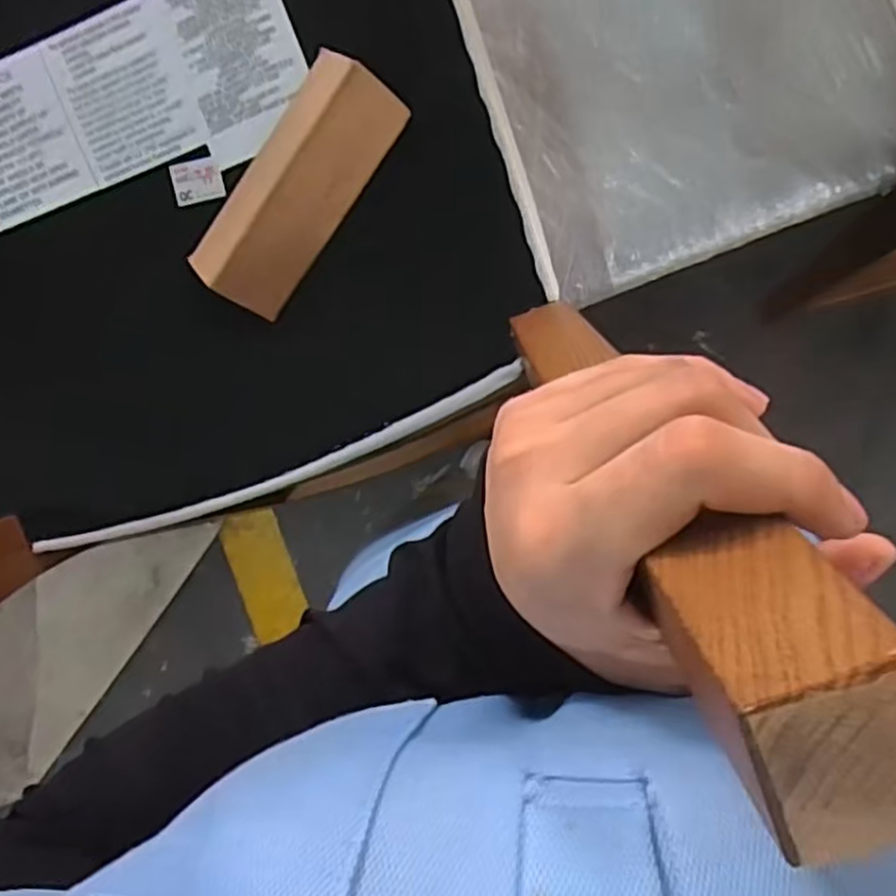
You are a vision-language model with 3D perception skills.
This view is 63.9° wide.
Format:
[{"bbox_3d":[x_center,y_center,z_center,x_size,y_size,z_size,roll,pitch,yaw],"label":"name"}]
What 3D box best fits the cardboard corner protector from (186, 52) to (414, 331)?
[{"bbox_3d":[-0.095,-0.159,0.433,0.069,0.032,0.153,39,98,1],"label":"cardboard corner protector"}]

